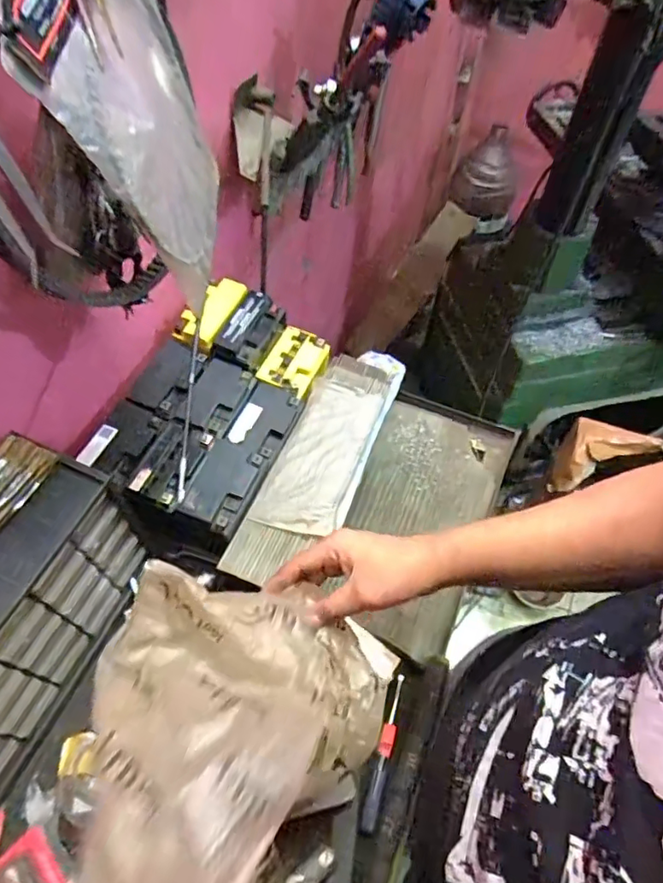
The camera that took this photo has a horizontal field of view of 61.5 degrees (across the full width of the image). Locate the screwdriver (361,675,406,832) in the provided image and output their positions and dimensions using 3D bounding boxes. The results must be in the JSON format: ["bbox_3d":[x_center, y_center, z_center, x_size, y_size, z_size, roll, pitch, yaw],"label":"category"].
[{"bbox_3d":[0.058,0.331,0.598,0.014,0.014,0.152,16,57,8],"label":"screwdriver"}]

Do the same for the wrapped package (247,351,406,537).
[{"bbox_3d":[0.005,-0.013,0.744,0.106,0.025,0.307,20,58,11],"label":"wrapped package"}]

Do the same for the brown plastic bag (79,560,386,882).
[{"bbox_3d":[-0.081,0.198,0.390,0.186,0.205,0.227,30,60,17],"label":"brown plastic bag"}]

